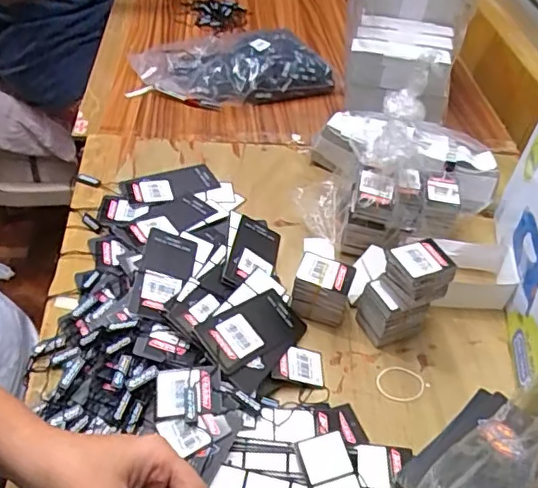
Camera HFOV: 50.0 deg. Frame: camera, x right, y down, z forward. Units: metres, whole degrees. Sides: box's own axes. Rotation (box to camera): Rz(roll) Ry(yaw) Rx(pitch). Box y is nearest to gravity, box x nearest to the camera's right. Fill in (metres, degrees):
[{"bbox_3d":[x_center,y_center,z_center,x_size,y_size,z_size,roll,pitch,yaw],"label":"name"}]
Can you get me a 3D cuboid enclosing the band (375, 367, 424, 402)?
[{"bbox_3d":[0.117,0.125,0.517,0.043,0.004,0.036,15,46,8],"label":"band"}]

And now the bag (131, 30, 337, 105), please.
[{"bbox_3d":[-0.056,-0.265,0.851,0.272,0.059,0.146,-12,48,-18],"label":"bag"}]

